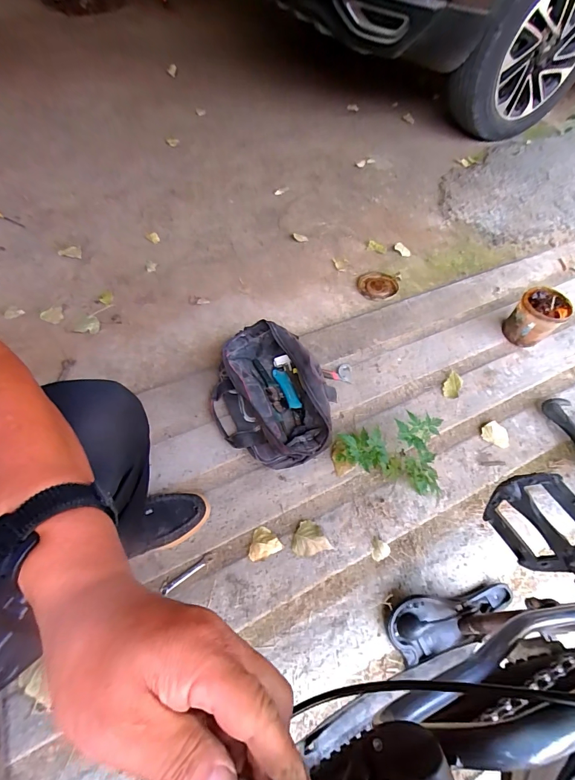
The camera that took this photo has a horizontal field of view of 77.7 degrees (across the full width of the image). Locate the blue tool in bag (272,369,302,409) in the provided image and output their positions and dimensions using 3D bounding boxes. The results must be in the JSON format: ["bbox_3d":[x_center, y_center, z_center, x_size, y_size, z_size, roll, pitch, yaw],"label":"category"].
[{"bbox_3d":[-0.001,-0.005,0.923,0.035,0.016,0.132,-18,61,-15],"label":"blue tool in bag"}]

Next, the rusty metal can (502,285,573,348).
[{"bbox_3d":[0.714,-0.204,1.034,0.118,0.142,0.115,2,58,-3],"label":"rusty metal can"}]

